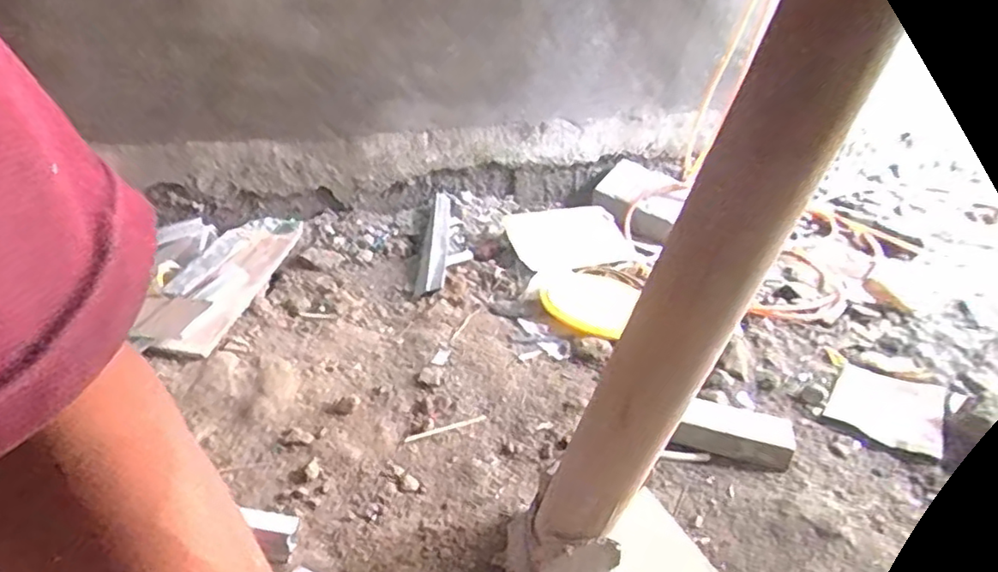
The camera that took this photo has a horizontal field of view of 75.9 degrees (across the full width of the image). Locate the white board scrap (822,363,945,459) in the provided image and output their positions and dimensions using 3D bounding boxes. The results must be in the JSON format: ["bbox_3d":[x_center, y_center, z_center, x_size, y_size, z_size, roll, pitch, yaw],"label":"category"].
[{"bbox_3d":[0.542,0.165,0.893,0.134,0.016,0.178,24,33,27],"label":"white board scrap"}]

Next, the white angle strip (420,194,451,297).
[{"bbox_3d":[-0.111,-0.080,1.140,0.048,0.035,0.344,3,30,-3],"label":"white angle strip"}]

